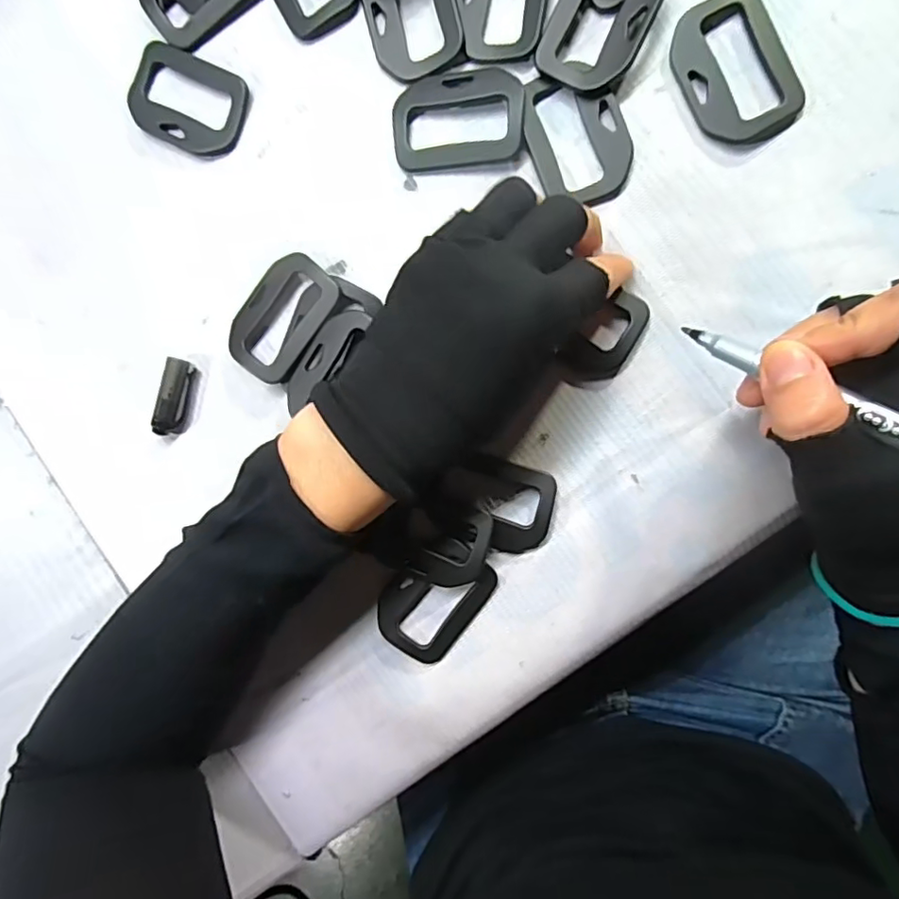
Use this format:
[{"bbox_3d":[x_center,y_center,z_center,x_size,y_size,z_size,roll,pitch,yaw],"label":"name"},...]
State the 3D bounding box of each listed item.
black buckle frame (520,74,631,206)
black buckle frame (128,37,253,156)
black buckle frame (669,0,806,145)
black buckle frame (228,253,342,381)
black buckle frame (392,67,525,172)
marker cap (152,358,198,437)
[{"bbox_3d":[0.057,-0.140,0.252,0.042,0.005,0.057,-13,91,9],"label":"black buckle frame"},{"bbox_3d":[-0.131,-0.173,0.280,0.062,0.004,0.043,26,97,7],"label":"black buckle frame"},{"bbox_3d":[0.122,-0.162,0.240,0.042,0.006,0.062,-24,89,9],"label":"black buckle frame"},{"bbox_3d":[-0.082,-0.065,0.275,0.044,0.010,0.061,35,98,5],"label":"black buckle frame"},{"bbox_3d":[0.003,-0.153,0.258,0.060,0.008,0.041,-1,93,9],"label":"black buckle frame"},{"bbox_3d":[-0.140,-0.026,0.287,0.015,0.008,0.039,14,95,8],"label":"marker cap"}]

